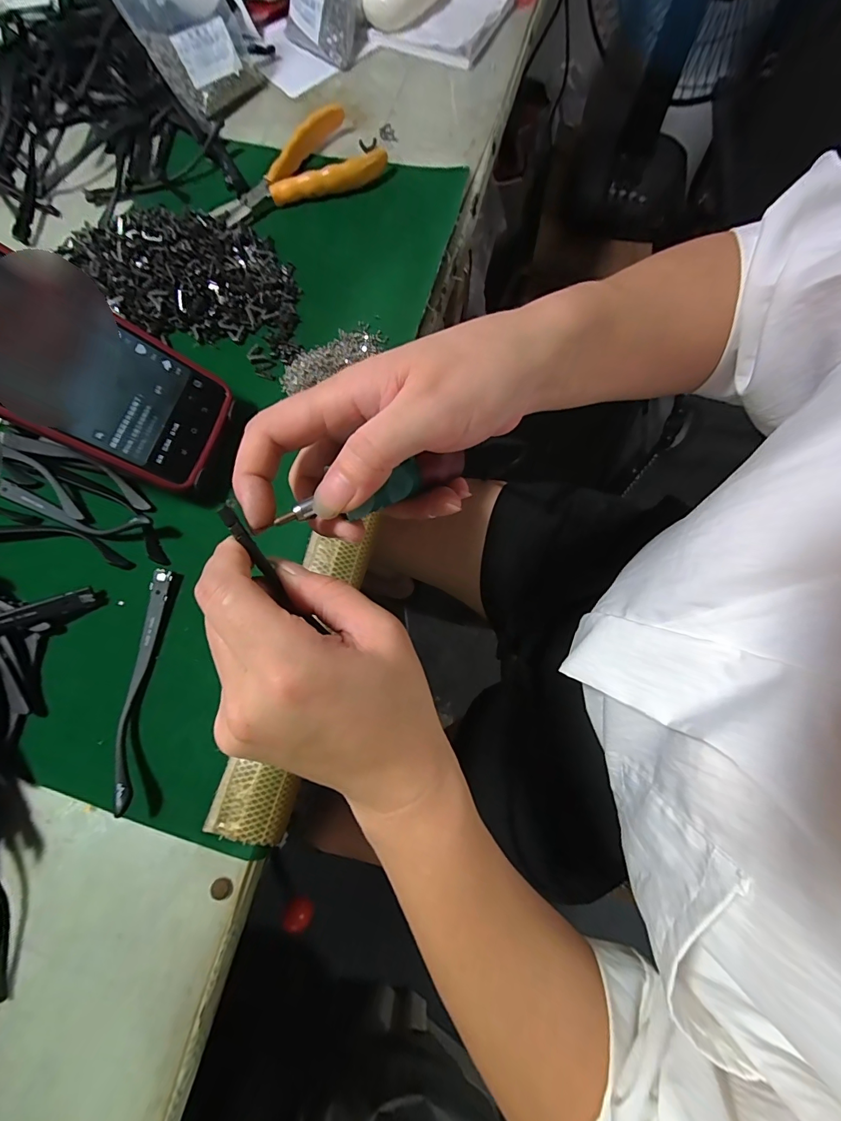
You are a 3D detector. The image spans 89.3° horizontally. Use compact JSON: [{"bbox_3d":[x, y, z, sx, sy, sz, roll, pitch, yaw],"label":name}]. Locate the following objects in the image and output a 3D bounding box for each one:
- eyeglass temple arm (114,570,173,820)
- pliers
[{"bbox_3d":[-0.161,0.068,0.243,0.019,0.019,0.129,-2,74,1],"label":"eyeglass temple arm"},{"bbox_3d":[-0.105,-0.315,0.347,0.135,0.023,0.079,-34,76,-8],"label":"pliers"}]

